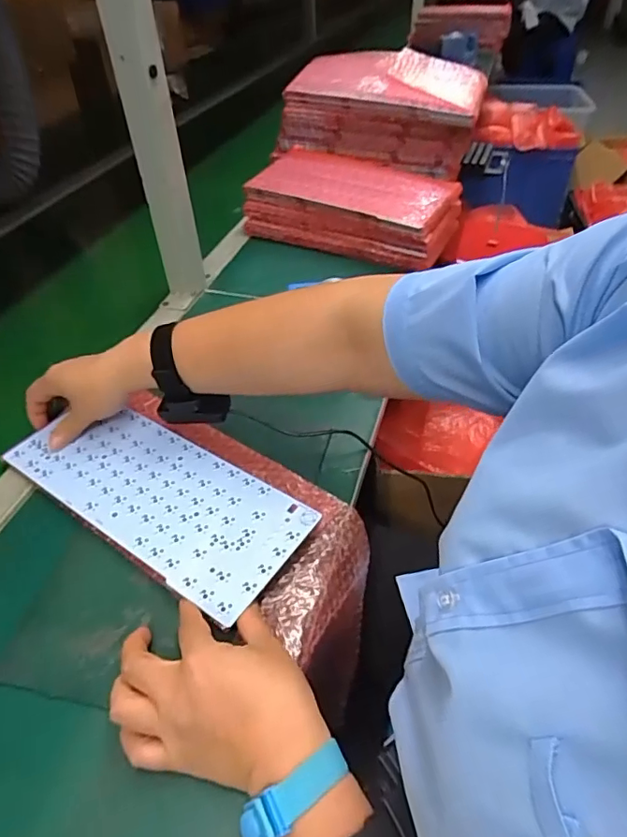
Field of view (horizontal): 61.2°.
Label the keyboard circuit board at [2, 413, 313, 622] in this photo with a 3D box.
[{"bbox_3d":[-0.151,0.065,0.495,0.302,0.005,0.120,23,49,25],"label":"keyboard circuit board"}]

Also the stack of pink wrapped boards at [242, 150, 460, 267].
[{"bbox_3d":[0.069,-0.347,0.874,0.322,0.092,0.183,17,47,19],"label":"stack of pink wrapped boards"}]

